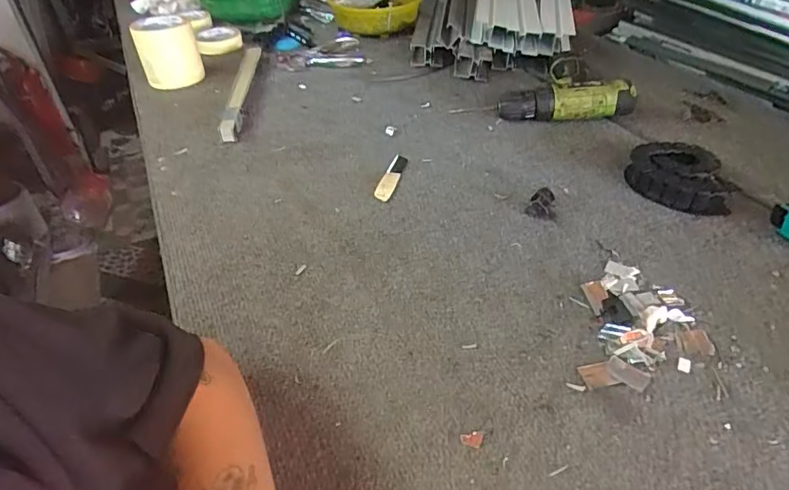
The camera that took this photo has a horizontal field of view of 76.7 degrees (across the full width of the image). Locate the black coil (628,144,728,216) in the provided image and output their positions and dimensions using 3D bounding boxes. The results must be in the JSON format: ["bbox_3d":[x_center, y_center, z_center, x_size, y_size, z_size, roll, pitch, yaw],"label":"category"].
[{"bbox_3d":[0.317,-0.076,0.561,0.084,0.037,0.094,0,40,2],"label":"black coil"}]

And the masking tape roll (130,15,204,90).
[{"bbox_3d":[-0.348,-0.298,0.771,0.086,0.088,0.086,-18,43,-19],"label":"masking tape roll"}]

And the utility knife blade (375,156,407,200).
[{"bbox_3d":[-0.003,-0.082,0.599,0.019,0.008,0.091,8,41,11],"label":"utility knife blade"}]

